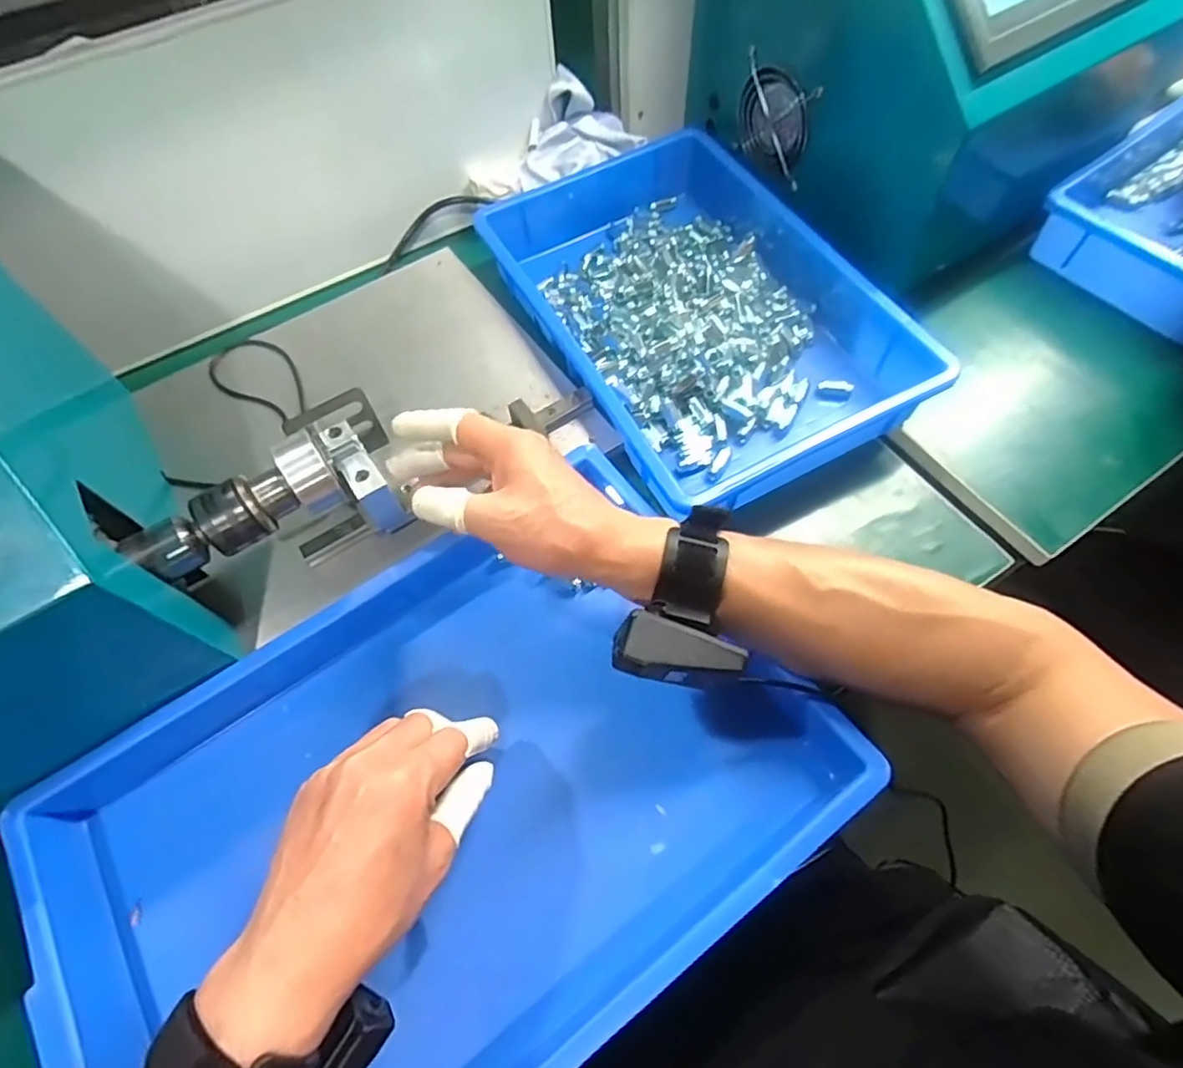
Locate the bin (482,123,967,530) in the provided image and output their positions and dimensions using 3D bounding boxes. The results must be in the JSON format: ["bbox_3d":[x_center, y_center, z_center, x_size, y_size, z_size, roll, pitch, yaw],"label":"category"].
[{"bbox_3d":[0.078,-0.195,0.540,0.238,0.069,0.370,-26,64,-11],"label":"bin"}]

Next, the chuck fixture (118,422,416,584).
[{"bbox_3d":[-0.200,-0.020,0.383,0.148,0.052,0.068,-21,61,-15],"label":"chuck fixture"}]

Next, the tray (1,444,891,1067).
[{"bbox_3d":[-0.087,0.153,0.378,0.432,0.048,0.308,-33,63,-14],"label":"tray"}]

